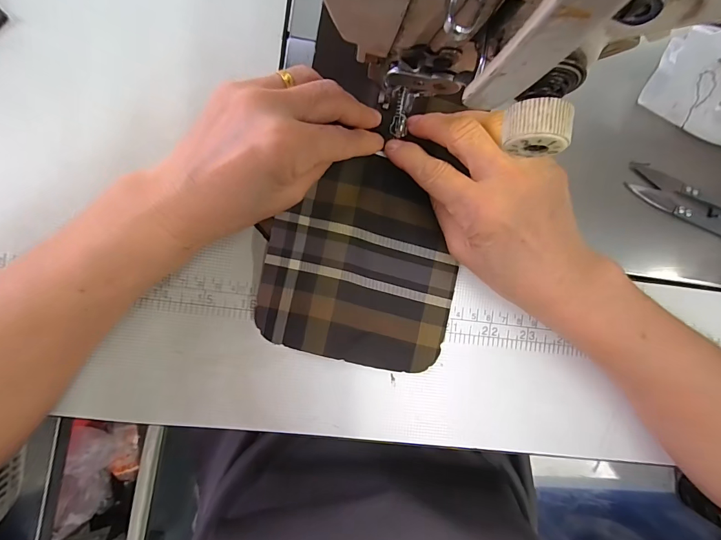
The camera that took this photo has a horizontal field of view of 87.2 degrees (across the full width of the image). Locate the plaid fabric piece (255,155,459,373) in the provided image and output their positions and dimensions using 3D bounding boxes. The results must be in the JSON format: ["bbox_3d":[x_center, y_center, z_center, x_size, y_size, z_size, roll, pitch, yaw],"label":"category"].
[{"bbox_3d":[0.004,-0.005,0.232,0.115,0.010,0.120,14,90,-6],"label":"plaid fabric piece"}]

